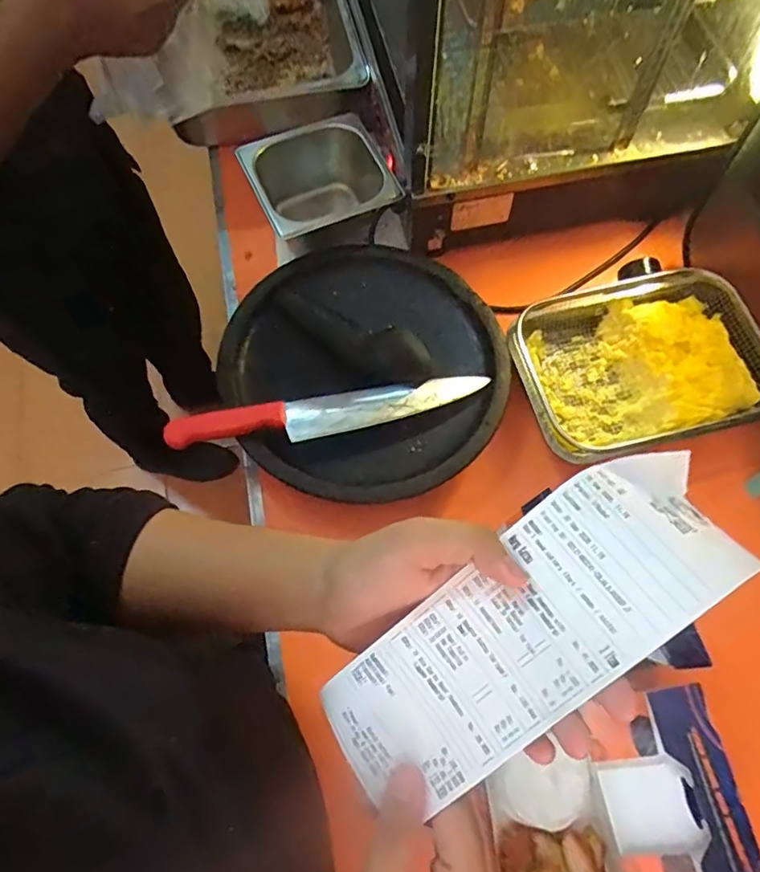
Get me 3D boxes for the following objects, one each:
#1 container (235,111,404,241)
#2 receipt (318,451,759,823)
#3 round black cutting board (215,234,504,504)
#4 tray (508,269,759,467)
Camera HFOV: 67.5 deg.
[{"bbox_3d":[-0.075,-0.336,0.788,0.187,0.108,0.170,-21,68,-7],"label":"container"},{"bbox_3d":[0.071,0.094,0.277,0.212,0.045,0.075,-39,71,6],"label":"receipt"},{"bbox_3d":[-0.018,-0.086,0.689,0.328,0.032,0.326,1,70,-3],"label":"round black cutting board"},{"bbox_3d":[0.333,-0.094,0.721,0.324,0.054,0.230,-13,68,-4],"label":"tray"}]

